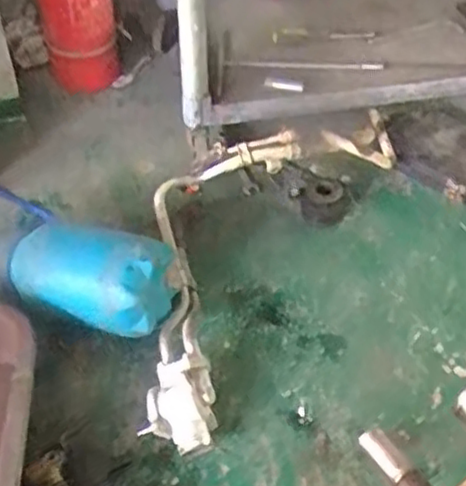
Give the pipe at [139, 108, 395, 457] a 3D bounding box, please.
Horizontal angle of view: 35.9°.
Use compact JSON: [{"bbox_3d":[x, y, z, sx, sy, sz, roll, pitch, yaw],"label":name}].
[{"bbox_3d":[0.012,-0.021,1.091,0.271,0.132,0.669,24,51,20],"label":"pipe"}]

